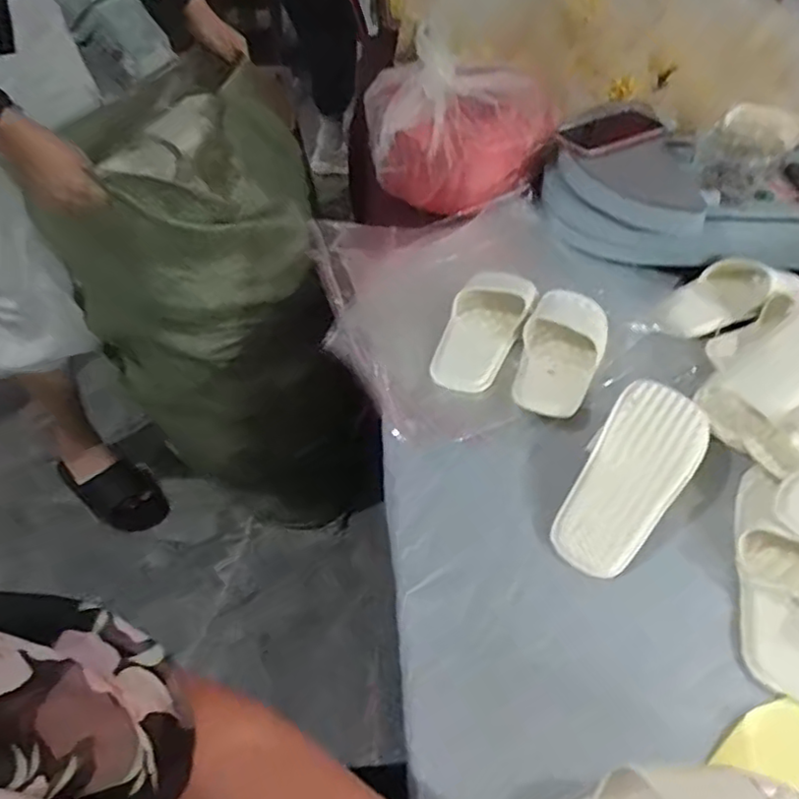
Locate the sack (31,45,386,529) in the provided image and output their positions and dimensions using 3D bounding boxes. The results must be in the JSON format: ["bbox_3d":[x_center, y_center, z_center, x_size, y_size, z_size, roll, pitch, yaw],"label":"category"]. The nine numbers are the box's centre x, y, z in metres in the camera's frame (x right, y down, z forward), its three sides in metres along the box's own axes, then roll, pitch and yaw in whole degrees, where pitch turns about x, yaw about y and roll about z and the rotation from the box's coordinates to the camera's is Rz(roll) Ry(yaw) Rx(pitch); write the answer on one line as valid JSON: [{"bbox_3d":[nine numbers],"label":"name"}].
[{"bbox_3d":[-0.283,-0.077,1.162,0.326,0.818,0.409,-37,36,-30],"label":"sack"}]

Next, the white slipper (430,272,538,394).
[{"bbox_3d":[0.105,-0.092,0.834,0.098,0.057,0.220,22,51,16],"label":"white slipper"}]

